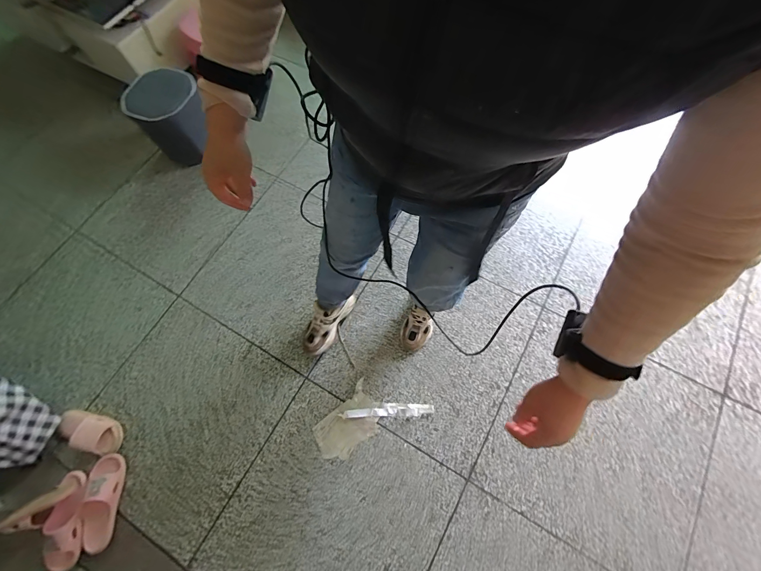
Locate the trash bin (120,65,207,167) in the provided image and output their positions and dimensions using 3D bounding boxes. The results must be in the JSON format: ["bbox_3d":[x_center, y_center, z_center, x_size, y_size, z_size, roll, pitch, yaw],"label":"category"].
[{"bbox_3d":[-0.839,-0.677,1.352,0.245,0.264,0.242,7,69,6],"label":"trash bin"}]

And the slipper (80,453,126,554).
[{"bbox_3d":[-0.841,0.650,0.992,0.093,0.060,0.248,1,70,2],"label":"slipper"}]

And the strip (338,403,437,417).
[{"bbox_3d":[0.021,0.403,1.070,0.297,0.022,0.040,-1,70,1],"label":"strip"}]

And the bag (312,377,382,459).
[{"bbox_3d":[-0.101,0.444,1.059,0.229,0.022,0.139,-42,74,-13],"label":"bag"}]

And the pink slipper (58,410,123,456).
[{"bbox_3d":[-0.941,0.468,1.063,0.219,0.053,0.094,14,71,7],"label":"pink slipper"}]

